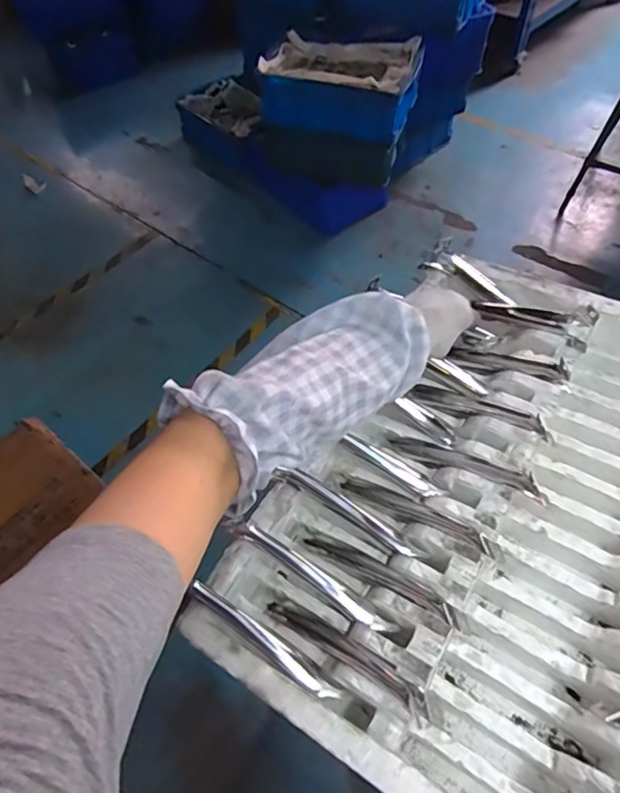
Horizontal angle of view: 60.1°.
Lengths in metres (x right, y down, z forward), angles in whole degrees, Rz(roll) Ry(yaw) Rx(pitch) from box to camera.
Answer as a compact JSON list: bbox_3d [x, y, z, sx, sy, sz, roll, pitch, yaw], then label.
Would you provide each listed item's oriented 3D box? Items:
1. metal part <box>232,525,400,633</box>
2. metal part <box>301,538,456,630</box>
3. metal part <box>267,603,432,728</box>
[{"bbox_3d":[0.002,0.161,0.477,0.160,0.028,0.020,34,62,5],"label":"metal part"},{"bbox_3d":[0.061,0.160,0.486,0.155,0.016,0.022,16,55,41],"label":"metal part"},{"bbox_3d":[0.031,0.220,0.461,0.158,0.033,0.023,18,57,35],"label":"metal part"}]

